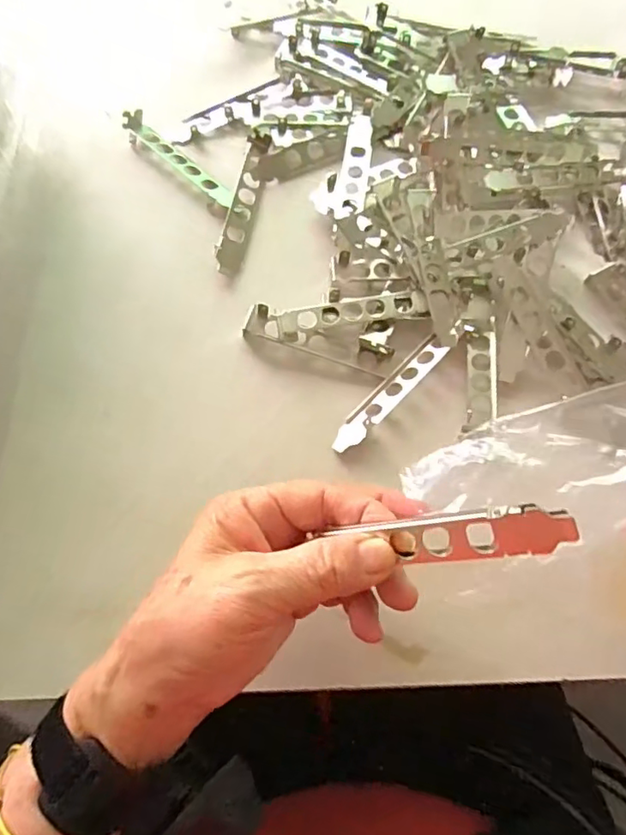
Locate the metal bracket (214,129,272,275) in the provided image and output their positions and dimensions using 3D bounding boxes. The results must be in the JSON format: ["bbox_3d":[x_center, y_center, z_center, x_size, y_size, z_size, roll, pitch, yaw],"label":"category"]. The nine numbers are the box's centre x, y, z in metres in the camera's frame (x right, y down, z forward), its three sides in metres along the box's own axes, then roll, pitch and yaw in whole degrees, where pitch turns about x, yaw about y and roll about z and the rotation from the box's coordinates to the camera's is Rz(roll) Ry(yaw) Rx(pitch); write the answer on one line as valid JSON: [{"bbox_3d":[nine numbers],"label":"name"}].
[{"bbox_3d":[-0.051,-0.161,0.421,0.021,0.009,0.122,10,71,3],"label":"metal bracket"}]

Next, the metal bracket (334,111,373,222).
[{"bbox_3d":[0.033,-0.187,0.423,0.022,0.011,0.103,9,71,3],"label":"metal bracket"}]

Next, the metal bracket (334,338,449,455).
[{"bbox_3d":[0.049,-0.016,0.365,0.097,0.006,0.020,-46,58,-9],"label":"metal bracket"}]

